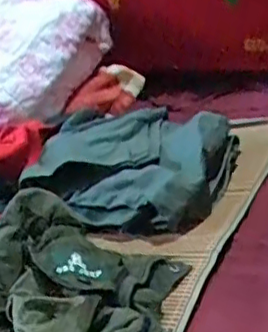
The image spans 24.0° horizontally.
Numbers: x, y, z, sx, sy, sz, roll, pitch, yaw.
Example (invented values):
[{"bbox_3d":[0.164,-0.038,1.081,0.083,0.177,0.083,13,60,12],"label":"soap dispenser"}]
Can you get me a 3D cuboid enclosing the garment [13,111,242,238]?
[{"bbox_3d":[-0.001,-0.016,0.923,0.288,0.072,0.281,-7,24,3],"label":"garment"}]

